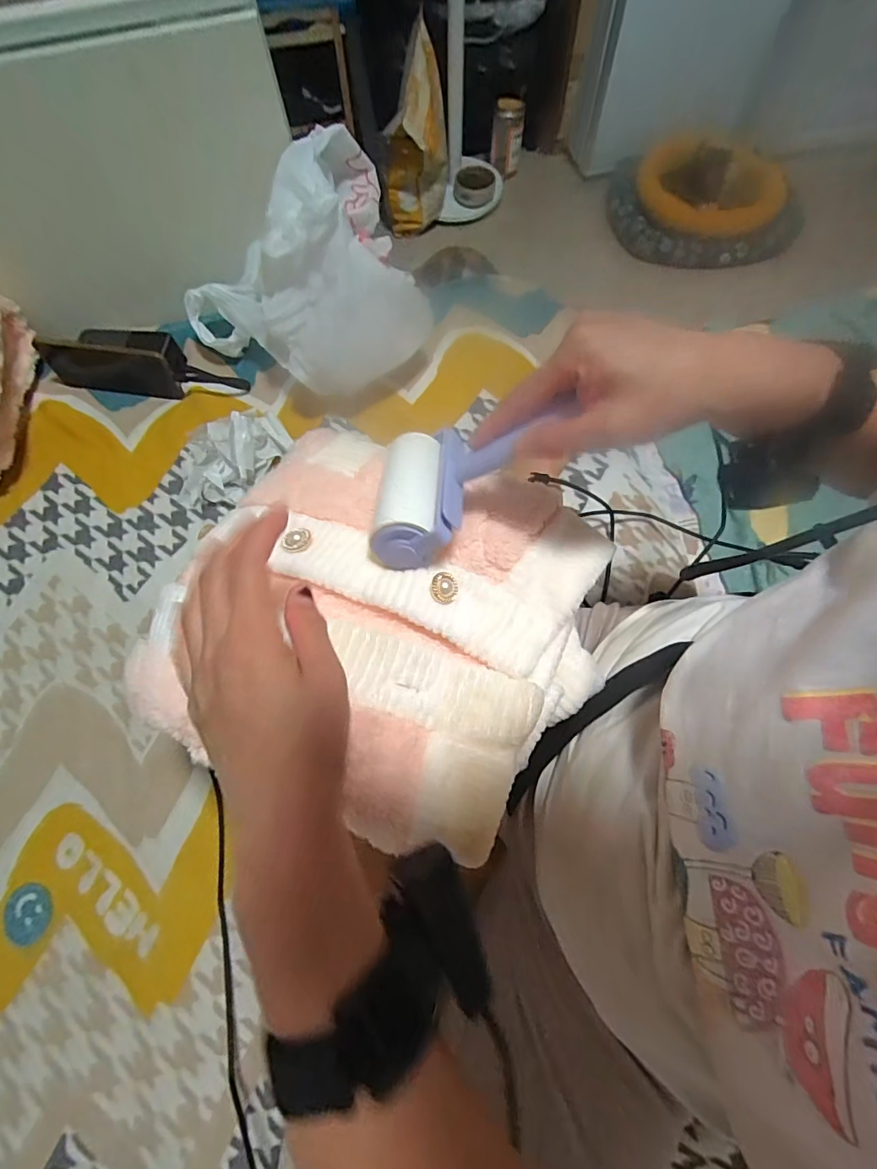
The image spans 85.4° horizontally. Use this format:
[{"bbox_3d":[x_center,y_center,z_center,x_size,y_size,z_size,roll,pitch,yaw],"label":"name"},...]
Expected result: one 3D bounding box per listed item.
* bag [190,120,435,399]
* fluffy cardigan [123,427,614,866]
[{"bbox_3d":[-0.158,-0.379,0.599,0.290,0.187,0.239,-35,73,-12],"label":"bag"},{"bbox_3d":[-0.032,0.017,0.339,0.274,0.070,0.267,19,73,6],"label":"fluffy cardigan"}]

